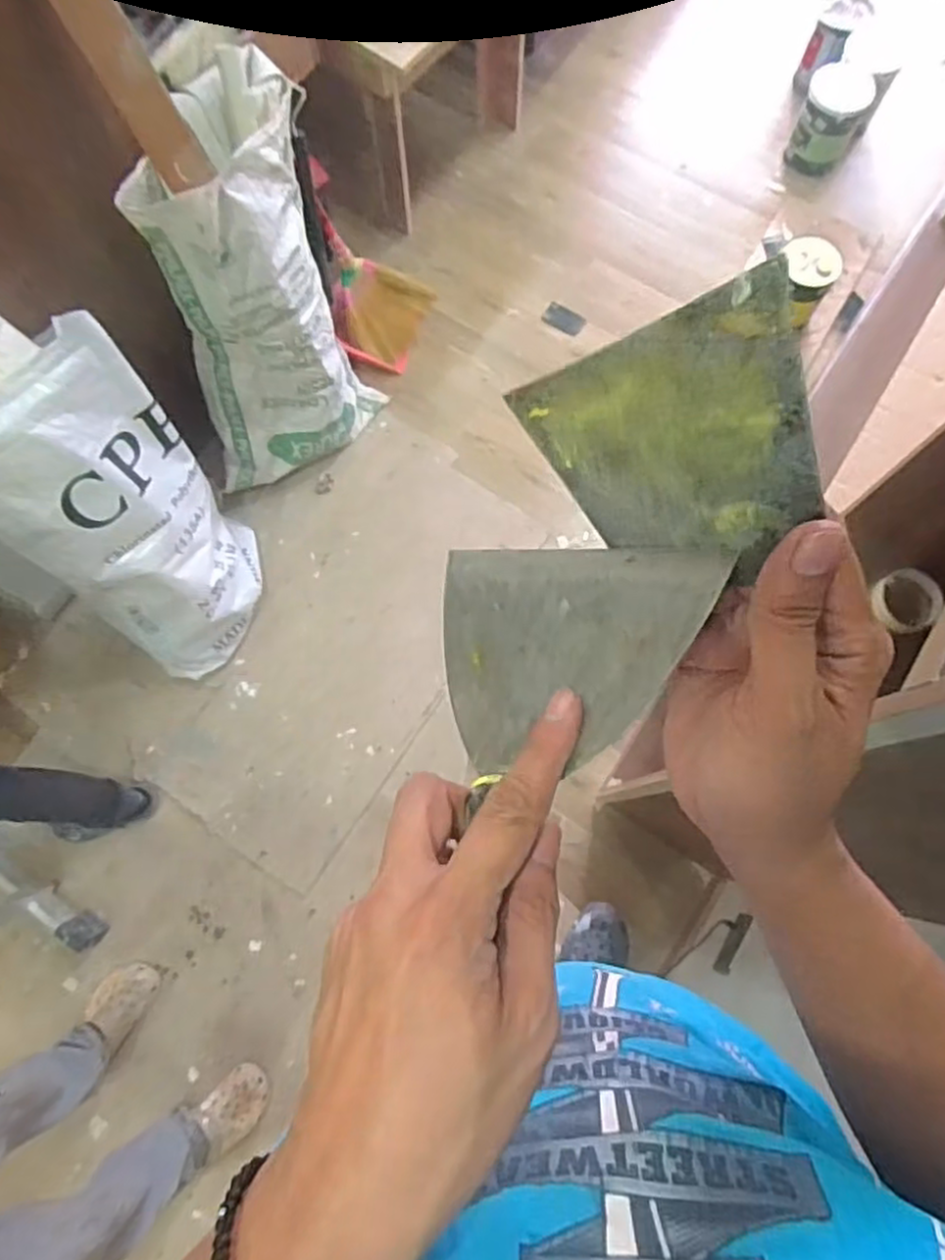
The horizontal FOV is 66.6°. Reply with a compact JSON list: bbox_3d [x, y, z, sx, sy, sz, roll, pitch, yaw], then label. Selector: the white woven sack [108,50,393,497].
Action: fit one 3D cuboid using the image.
[{"bbox_3d":[-0.450,-0.731,1.612,0.343,0.866,0.346,3,53,1],"label":"white woven sack"}]

